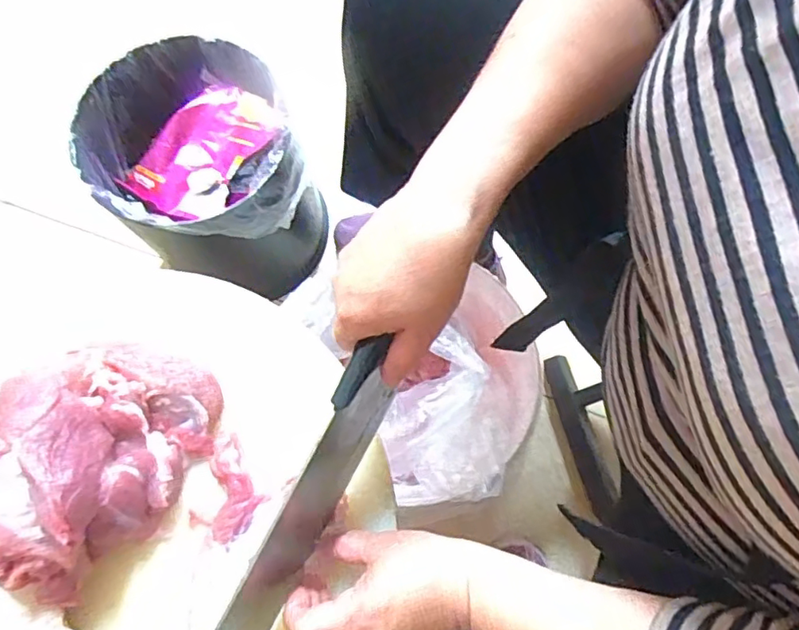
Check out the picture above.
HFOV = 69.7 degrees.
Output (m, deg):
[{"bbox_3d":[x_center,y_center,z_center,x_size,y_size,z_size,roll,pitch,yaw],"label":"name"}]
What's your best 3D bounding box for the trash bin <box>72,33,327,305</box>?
[{"bbox_3d":[-0.213,-0.154,0.653,0.197,0.195,0.210,-23,76,-5],"label":"trash bin"}]

